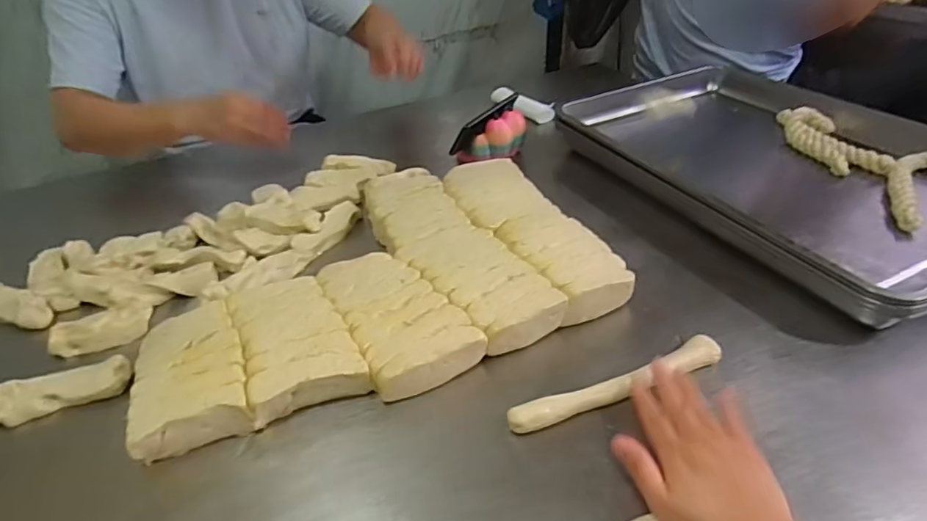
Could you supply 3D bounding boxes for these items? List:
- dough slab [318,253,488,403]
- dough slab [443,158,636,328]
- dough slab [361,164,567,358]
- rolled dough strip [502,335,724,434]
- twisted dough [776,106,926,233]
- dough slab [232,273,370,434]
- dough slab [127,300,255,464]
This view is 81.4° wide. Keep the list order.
[{"bbox_3d":[-0.075,0.058,0.581,0.109,0.044,0.207,-22,40,-22],"label":"dough slab"},{"bbox_3d":[0.075,-0.042,0.694,0.117,0.049,0.331,-18,38,-16],"label":"dough slab"},{"bbox_3d":[-0.033,-0.028,0.681,0.116,0.040,0.387,-20,39,-19],"label":"dough slab"},{"bbox_3d":[0.146,0.112,0.494,0.220,0.018,0.030,-16,38,-17],"label":"rolled dough strip"},{"bbox_3d":[0.579,-0.142,0.764,0.143,0.045,0.333,-6,37,-1],"label":"twisted dough"},{"bbox_3d":[-0.173,0.085,0.558,0.104,0.041,0.175,-18,39,-17],"label":"dough slab"},{"bbox_3d":[-0.270,0.110,0.535,0.102,0.035,0.169,-18,38,-16],"label":"dough slab"}]

